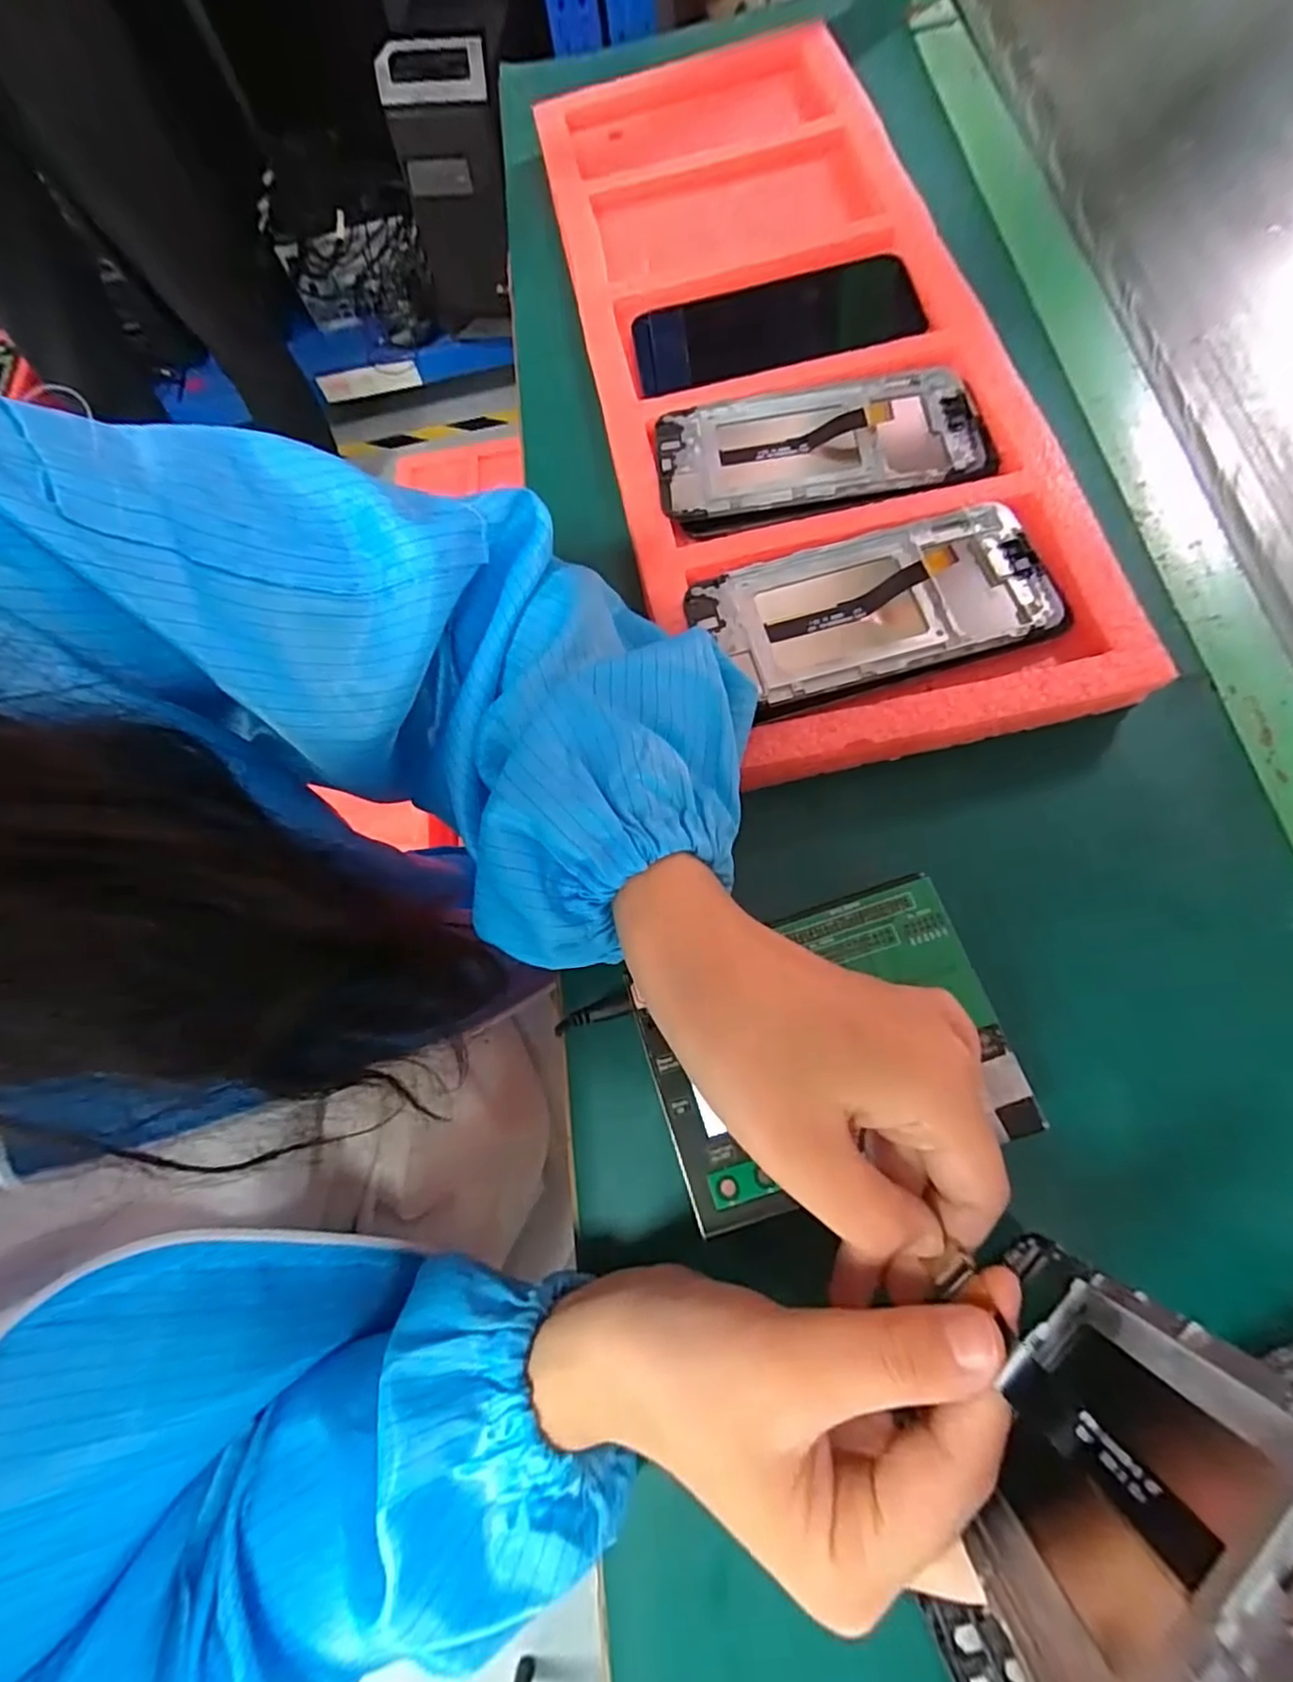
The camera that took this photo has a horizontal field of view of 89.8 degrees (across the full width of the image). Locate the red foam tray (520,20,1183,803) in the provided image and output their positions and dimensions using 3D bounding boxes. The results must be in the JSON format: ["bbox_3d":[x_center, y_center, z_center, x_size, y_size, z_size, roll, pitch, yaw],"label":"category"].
[{"bbox_3d":[0.070,-0.299,0.377,0.212,0.046,0.557,-13,70,4],"label":"red foam tray"}]

